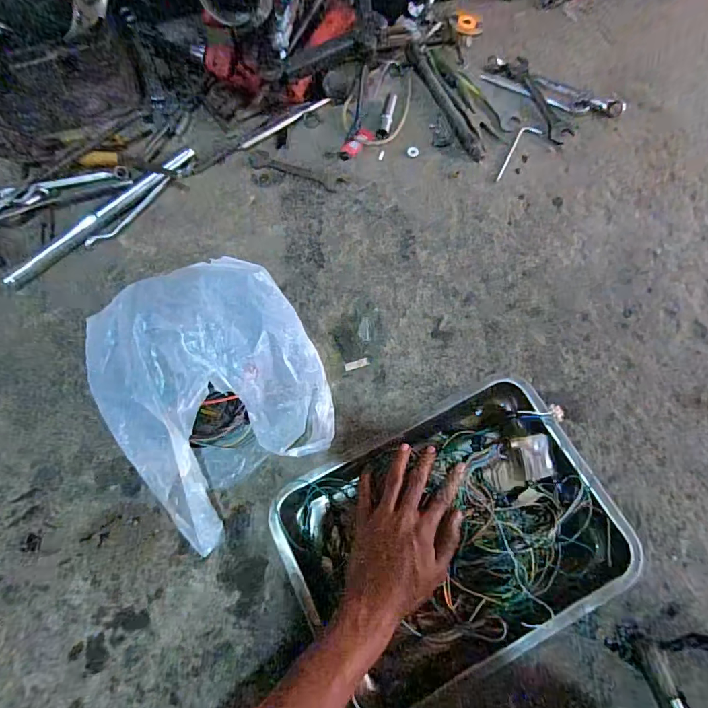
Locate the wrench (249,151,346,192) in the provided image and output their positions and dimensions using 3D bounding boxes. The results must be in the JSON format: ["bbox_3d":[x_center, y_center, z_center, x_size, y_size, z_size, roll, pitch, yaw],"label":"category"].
[{"bbox_3d":[-0.093,-0.292,0.702,0.155,0.004,0.029,19,74,7],"label":"wrench"}]

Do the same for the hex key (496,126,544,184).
[{"bbox_3d":[0.254,-0.322,0.702,0.029,0.004,0.119,38,77,12],"label":"hex key"}]

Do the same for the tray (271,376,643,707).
[{"bbox_3d":[0.111,0.211,0.506,0.346,0.057,0.268,-26,74,-6],"label":"tray"}]

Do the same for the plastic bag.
[{"bbox_3d":[-0.179,0.031,0.547,0.259,0.114,0.317,-34,71,-8],"label":"plastic bag"}]

